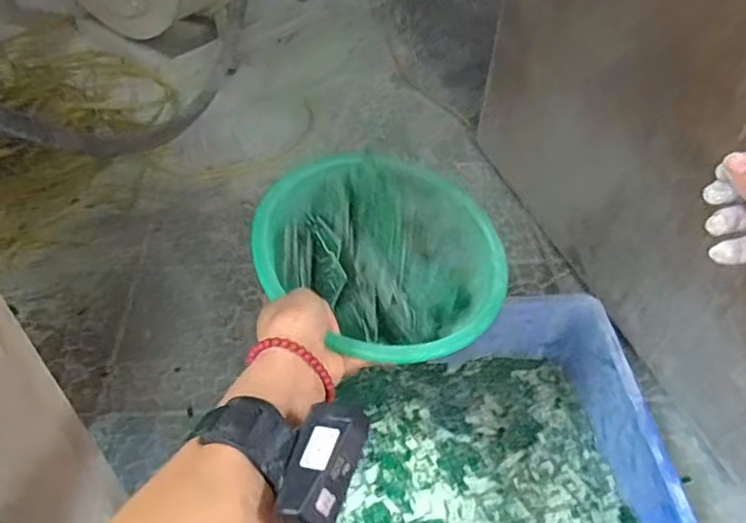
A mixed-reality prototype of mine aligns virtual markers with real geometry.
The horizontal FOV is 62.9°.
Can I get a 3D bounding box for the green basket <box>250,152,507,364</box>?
[{"bbox_3d":[0.010,-0.008,0.538,0.209,0.090,0.183,-10,82,-3],"label":"green basket"}]

